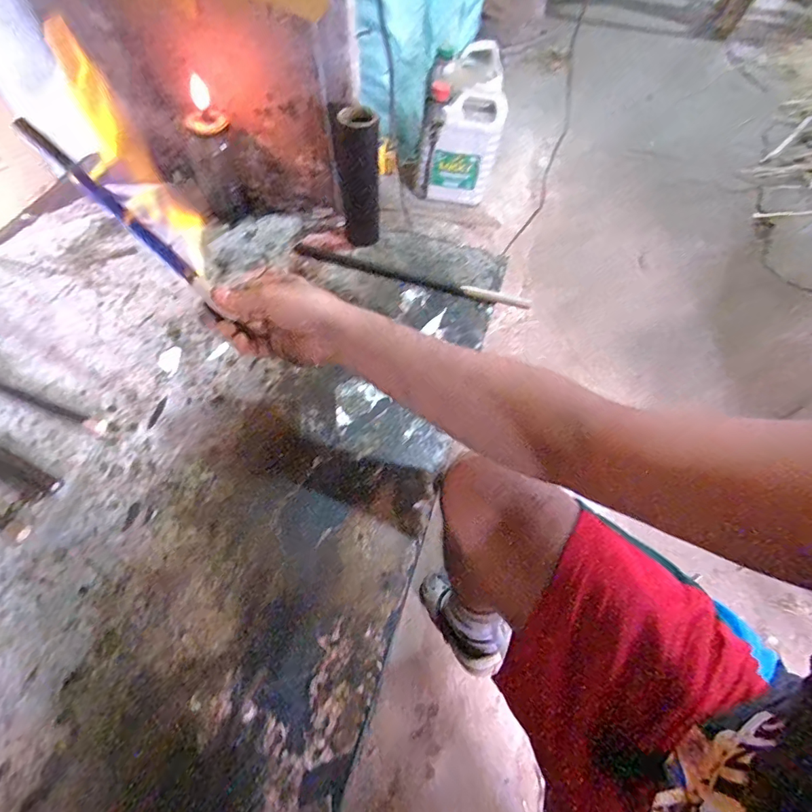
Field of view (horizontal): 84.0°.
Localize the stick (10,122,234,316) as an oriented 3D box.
[{"bbox_3d":[-0.277,-0.186,0.442,0.289,0.013,0.014,42,62,5],"label":"stick"}]

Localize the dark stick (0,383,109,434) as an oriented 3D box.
[{"bbox_3d":[-0.514,-0.036,0.545,0.357,0.015,0.015,18,59,12],"label":"dark stick"}]

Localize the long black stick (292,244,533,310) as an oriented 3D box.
[{"bbox_3d":[0.004,-0.196,0.669,0.361,0.015,0.021,17,57,7],"label":"long black stick"}]

